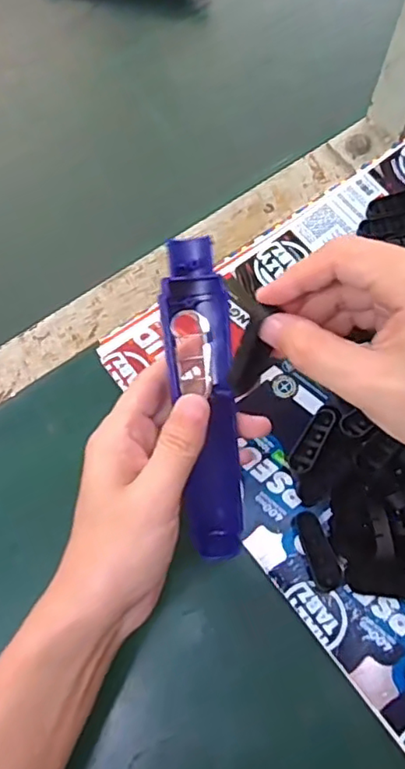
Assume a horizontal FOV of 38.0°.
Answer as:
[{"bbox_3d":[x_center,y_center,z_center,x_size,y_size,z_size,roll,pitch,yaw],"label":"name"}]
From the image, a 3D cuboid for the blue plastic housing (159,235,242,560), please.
[{"bbox_3d":[0.001,0.009,0.325,0.034,0.020,0.173,-6,98,-2],"label":"blue plastic housing"}]

